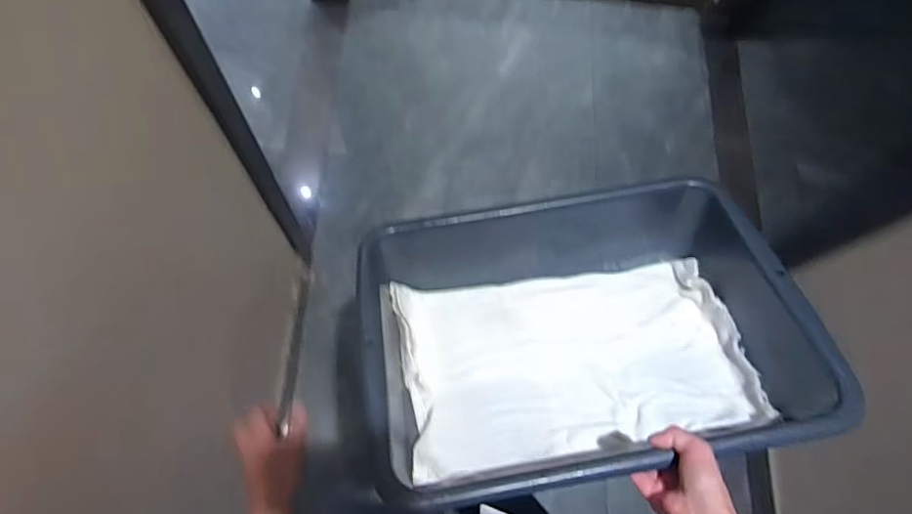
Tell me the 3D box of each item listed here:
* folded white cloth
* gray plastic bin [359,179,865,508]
[{"bbox_3d":[0.151,0.130,0.742,0.435,0.051,0.267,-10,56,-2],"label":"folded white cloth"},{"bbox_3d":[0.153,0.101,0.702,0.514,0.166,0.379,-9,54,-3],"label":"gray plastic bin"}]

